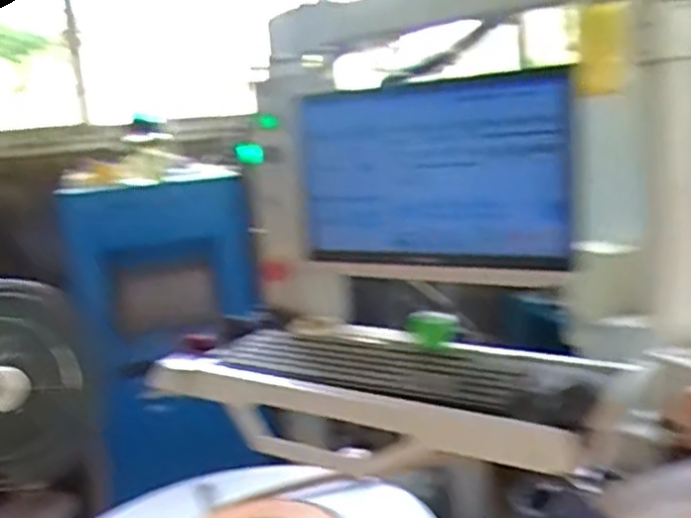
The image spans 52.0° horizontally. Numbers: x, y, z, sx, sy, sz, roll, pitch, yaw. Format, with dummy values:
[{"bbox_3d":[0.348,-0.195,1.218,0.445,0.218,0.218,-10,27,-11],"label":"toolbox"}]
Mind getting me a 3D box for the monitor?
[{"bbox_3d":[0.128,-0.125,1.100,0.431,0.274,0.054,0,12,19],"label":"monitor"}]

